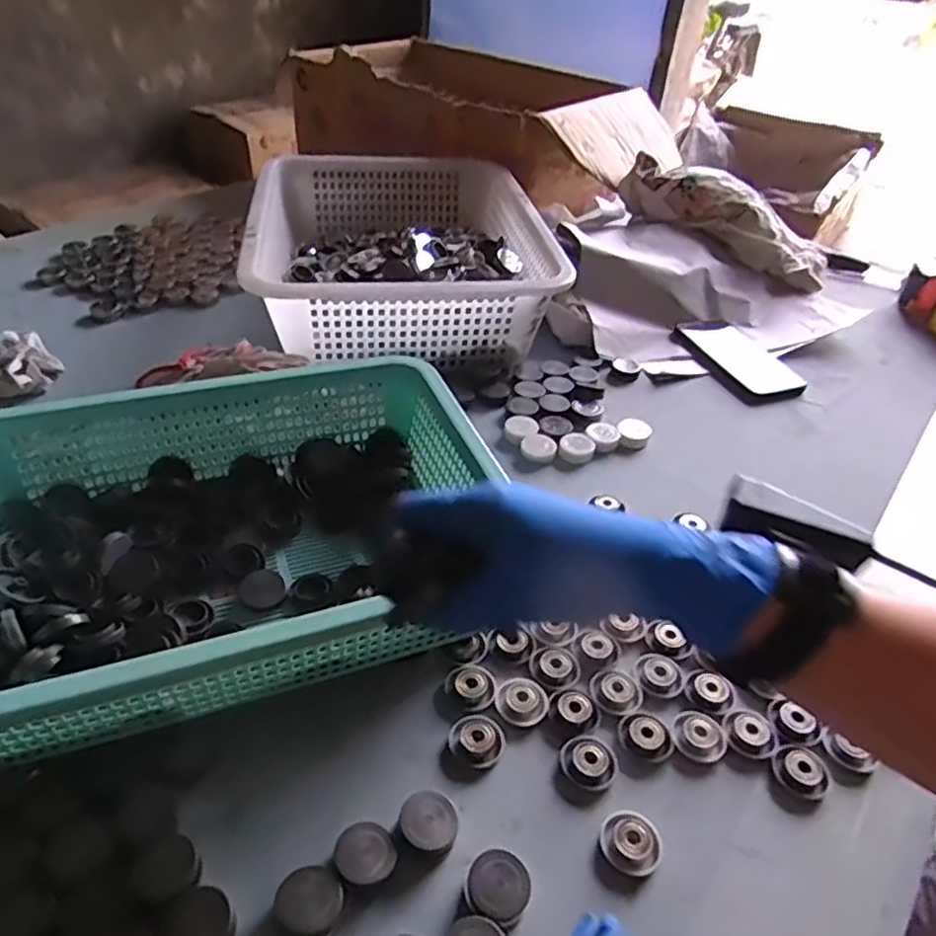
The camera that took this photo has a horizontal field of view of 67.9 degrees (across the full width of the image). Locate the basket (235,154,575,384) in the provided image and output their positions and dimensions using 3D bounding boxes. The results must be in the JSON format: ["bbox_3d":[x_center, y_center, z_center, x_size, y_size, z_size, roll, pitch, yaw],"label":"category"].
[{"bbox_3d":[-0.089,-0.269,0.876,0.334,0.119,0.439,-4,41,-9],"label":"basket"}]

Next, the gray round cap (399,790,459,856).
[{"bbox_3d":[-0.022,0.198,0.386,0.031,0.019,0.030,2,40,-2],"label":"gray round cap"}]

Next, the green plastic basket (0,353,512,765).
[{"bbox_3d":[-0.164,0.045,0.491,0.362,0.097,0.269,-14,43,-20],"label":"green plastic basket"}]

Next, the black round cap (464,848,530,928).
[{"bbox_3d":[0.016,0.221,0.366,0.032,0.013,0.034,2,40,-2],"label":"black round cap"}]

